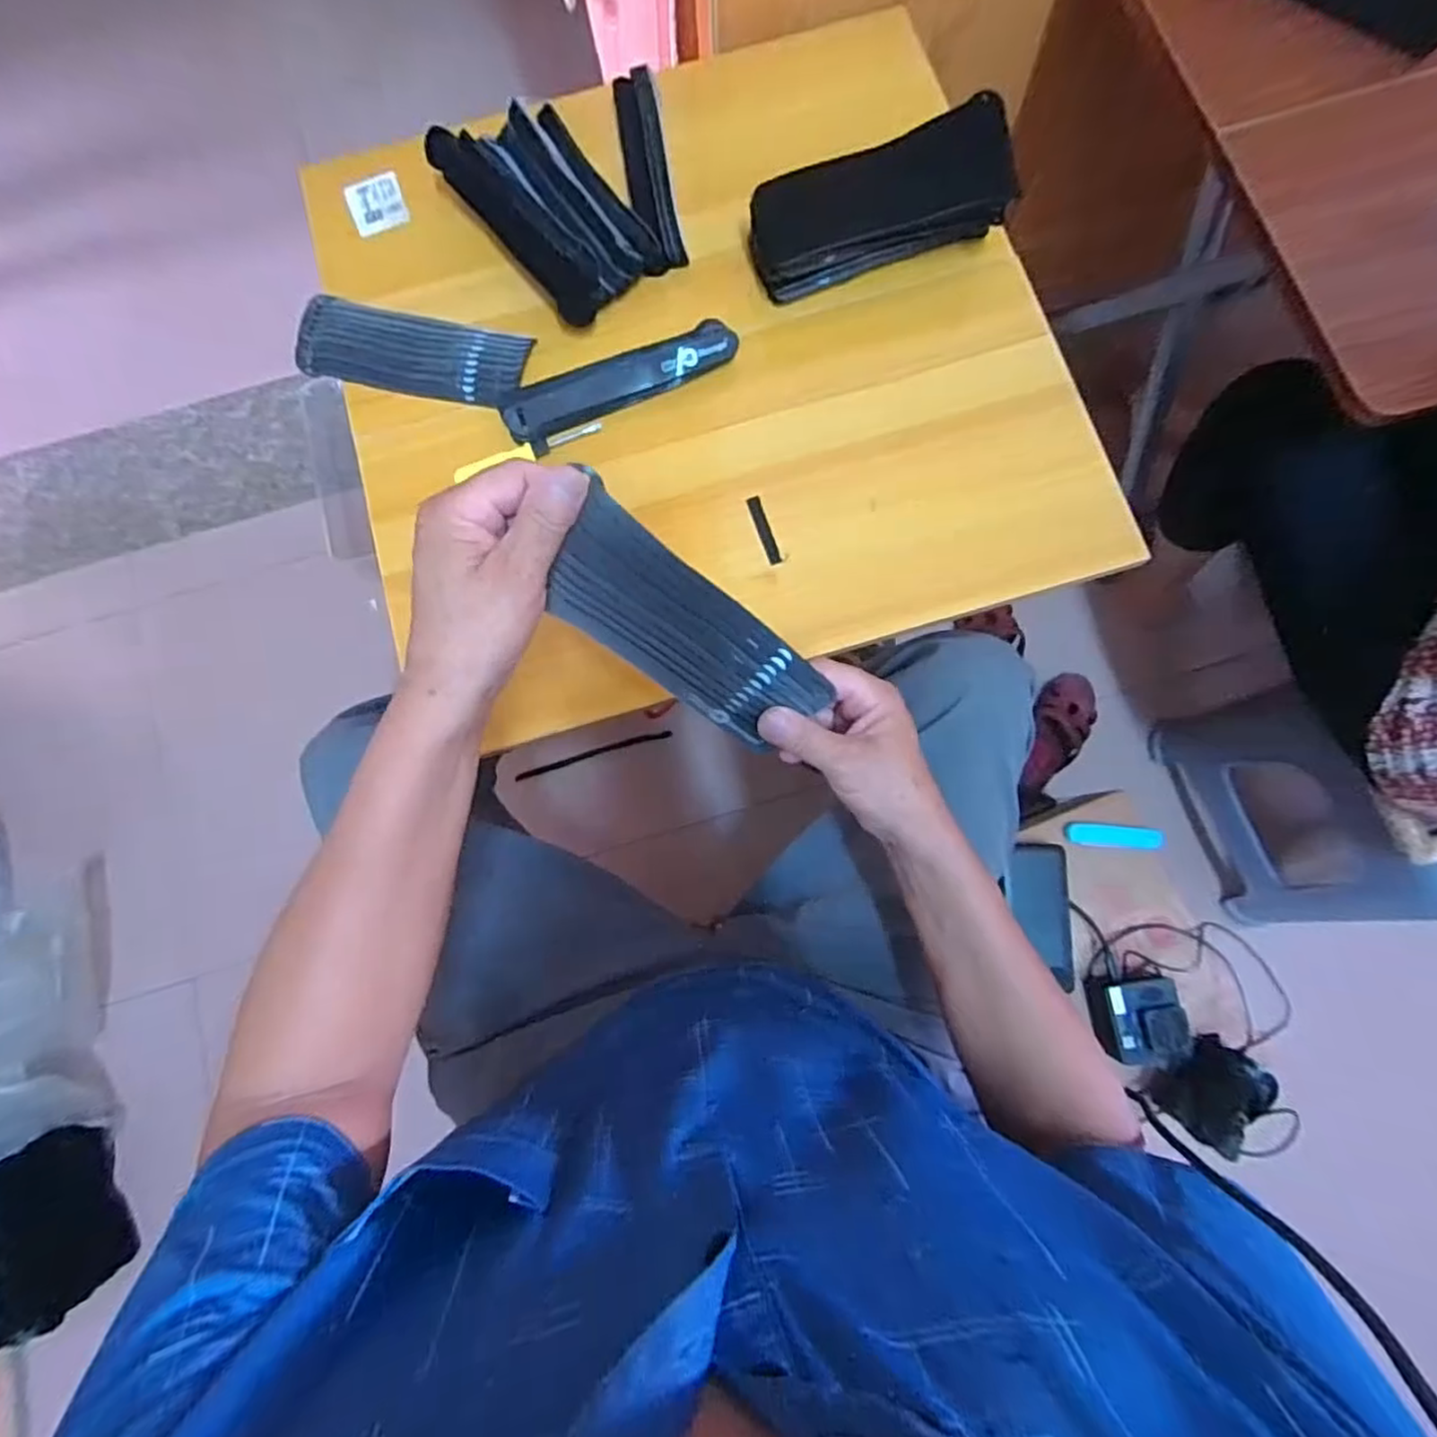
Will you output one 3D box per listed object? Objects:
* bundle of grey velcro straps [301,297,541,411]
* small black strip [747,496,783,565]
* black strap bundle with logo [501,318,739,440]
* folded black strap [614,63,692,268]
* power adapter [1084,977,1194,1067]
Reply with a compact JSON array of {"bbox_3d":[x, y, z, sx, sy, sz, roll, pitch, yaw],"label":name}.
[{"bbox_3d":[-0.264,-0.315,0.571,0.198,0.007,0.075,13,81,4],"label":"bundle of grey velcro straps"},{"bbox_3d":[0.038,-0.155,0.546,0.010,0.004,0.061,-19,80,-1],"label":"small black strip"},{"bbox_3d":[-0.084,-0.286,0.558,0.199,0.015,0.048,-22,80,-2],"label":"black strap bundle with logo"},{"bbox_3d":[-0.063,-0.493,0.592,0.038,0.020,0.193,-11,80,0],"label":"folded black strap"},{"bbox_3d":[0.432,0.308,0.681,0.073,0.049,0.081,-9,80,0],"label":"power adapter"}]

